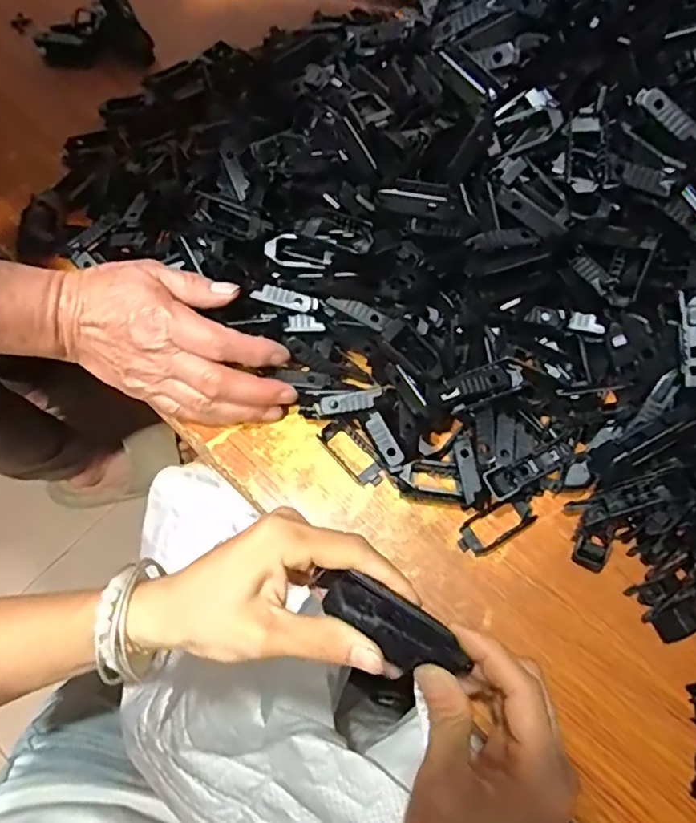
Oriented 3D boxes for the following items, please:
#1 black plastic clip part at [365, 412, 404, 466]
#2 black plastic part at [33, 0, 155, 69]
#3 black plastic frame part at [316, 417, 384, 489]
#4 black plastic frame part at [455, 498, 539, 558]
[{"bbox_3d":[0.023,0.021,0.384,0.013,0.021,0.036,-27,73,-8],"label":"black plastic clip part"},{"bbox_3d":[-0.226,-0.330,0.506,0.085,0.032,0.071,-30,73,-9],"label":"black plastic part"},{"bbox_3d":[0.004,0.028,0.391,0.024,0.005,0.052,-40,75,-11],"label":"black plastic frame part"},{"bbox_3d":[0.095,0.074,0.375,0.052,0.011,0.024,-31,74,-9],"label":"black plastic frame part"}]

